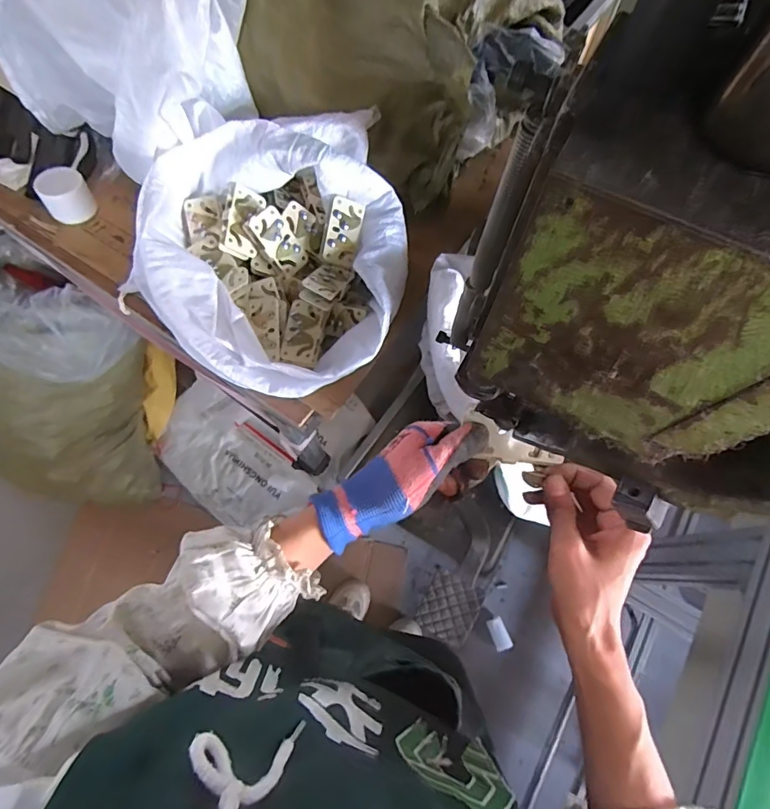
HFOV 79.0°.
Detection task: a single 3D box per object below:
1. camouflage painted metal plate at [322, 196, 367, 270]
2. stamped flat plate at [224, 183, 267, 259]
[{"bbox_3d":[-0.052,-0.214,0.579,0.040,0.006,0.082,13,95,-27],"label":"camouflage painted metal plate"},{"bbox_3d":[-0.168,-0.220,0.562,0.039,0.005,0.079,16,82,-40],"label":"stamped flat plate"}]

